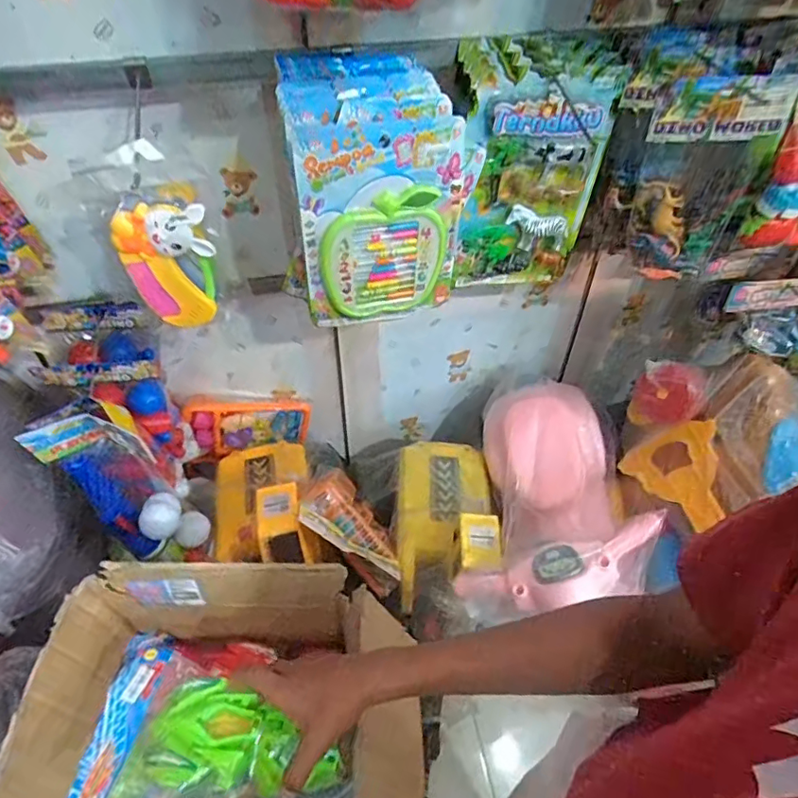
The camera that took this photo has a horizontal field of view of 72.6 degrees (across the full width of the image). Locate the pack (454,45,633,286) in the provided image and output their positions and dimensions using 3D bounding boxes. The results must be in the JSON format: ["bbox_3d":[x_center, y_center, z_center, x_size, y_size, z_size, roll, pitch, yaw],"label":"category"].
[{"bbox_3d":[0.217,-0.344,0.881,0.215,0.366,0.053,-6,49,-5],"label":"pack"}]

